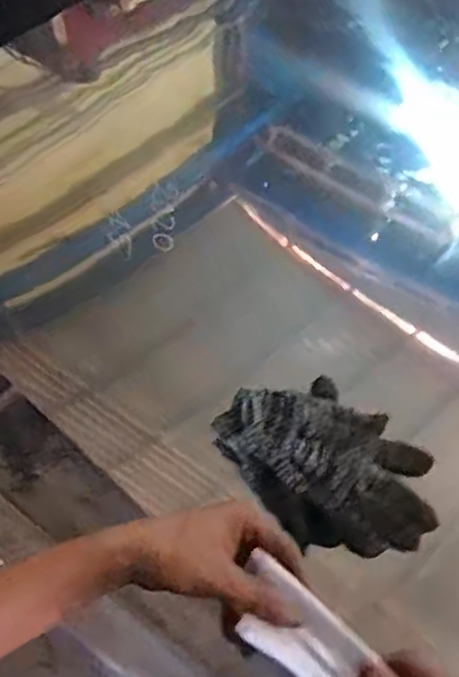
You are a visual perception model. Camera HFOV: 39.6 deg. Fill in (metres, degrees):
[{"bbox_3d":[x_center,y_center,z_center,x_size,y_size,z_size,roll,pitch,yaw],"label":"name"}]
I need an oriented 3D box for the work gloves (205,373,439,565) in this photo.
[{"bbox_3d":[0.107,0.133,0.686,0.233,0.083,0.174,38,66,26],"label":"work gloves"}]

